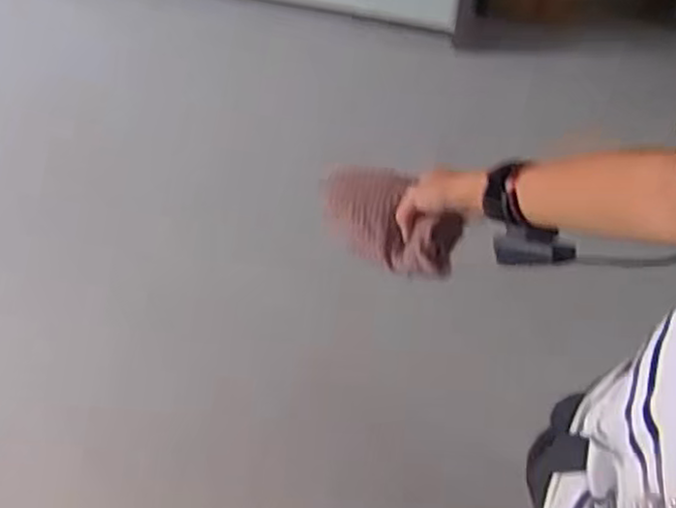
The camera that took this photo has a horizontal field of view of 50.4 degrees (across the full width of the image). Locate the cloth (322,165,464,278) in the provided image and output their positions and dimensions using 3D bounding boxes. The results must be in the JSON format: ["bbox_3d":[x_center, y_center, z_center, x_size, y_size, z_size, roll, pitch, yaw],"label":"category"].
[{"bbox_3d":[0.051,-0.033,0.747,0.156,0.050,0.095,21,101,24],"label":"cloth"}]

